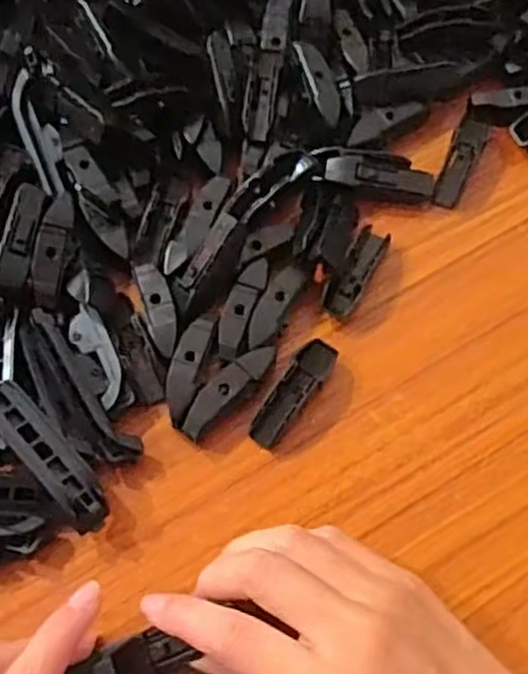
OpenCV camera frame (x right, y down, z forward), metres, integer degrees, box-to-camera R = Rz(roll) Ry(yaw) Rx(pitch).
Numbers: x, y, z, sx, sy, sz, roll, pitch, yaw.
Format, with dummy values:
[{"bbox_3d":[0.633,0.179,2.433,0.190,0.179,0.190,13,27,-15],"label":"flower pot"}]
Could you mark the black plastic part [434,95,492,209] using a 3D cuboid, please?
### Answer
[{"bbox_3d":[0.102,-0.093,0.390,0.016,0.007,0.060,21,67,7],"label":"black plastic part"}]

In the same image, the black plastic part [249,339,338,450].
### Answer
[{"bbox_3d":[0.013,0.025,0.339,0.015,0.007,0.053,33,69,12],"label":"black plastic part"}]

